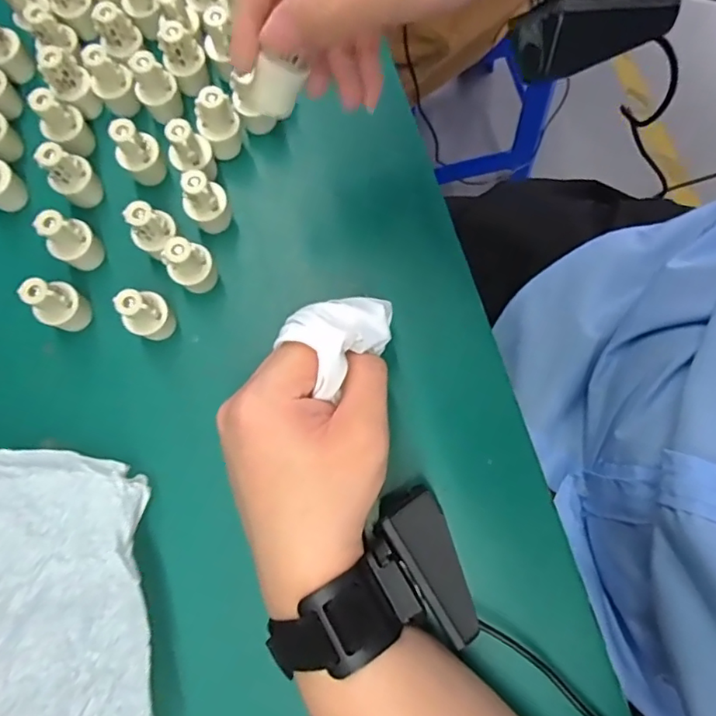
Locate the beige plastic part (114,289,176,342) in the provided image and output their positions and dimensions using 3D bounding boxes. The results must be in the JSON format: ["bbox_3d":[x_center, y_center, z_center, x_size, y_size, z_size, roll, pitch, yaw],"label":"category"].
[{"bbox_3d":[-0.113,-0.023,0.297,0.022,0.043,0.018,-44,81,-7],"label":"beige plastic part"}]

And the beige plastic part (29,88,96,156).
[{"bbox_3d":[-0.171,-0.136,0.321,0.022,0.041,0.020,0,79,2],"label":"beige plastic part"}]

